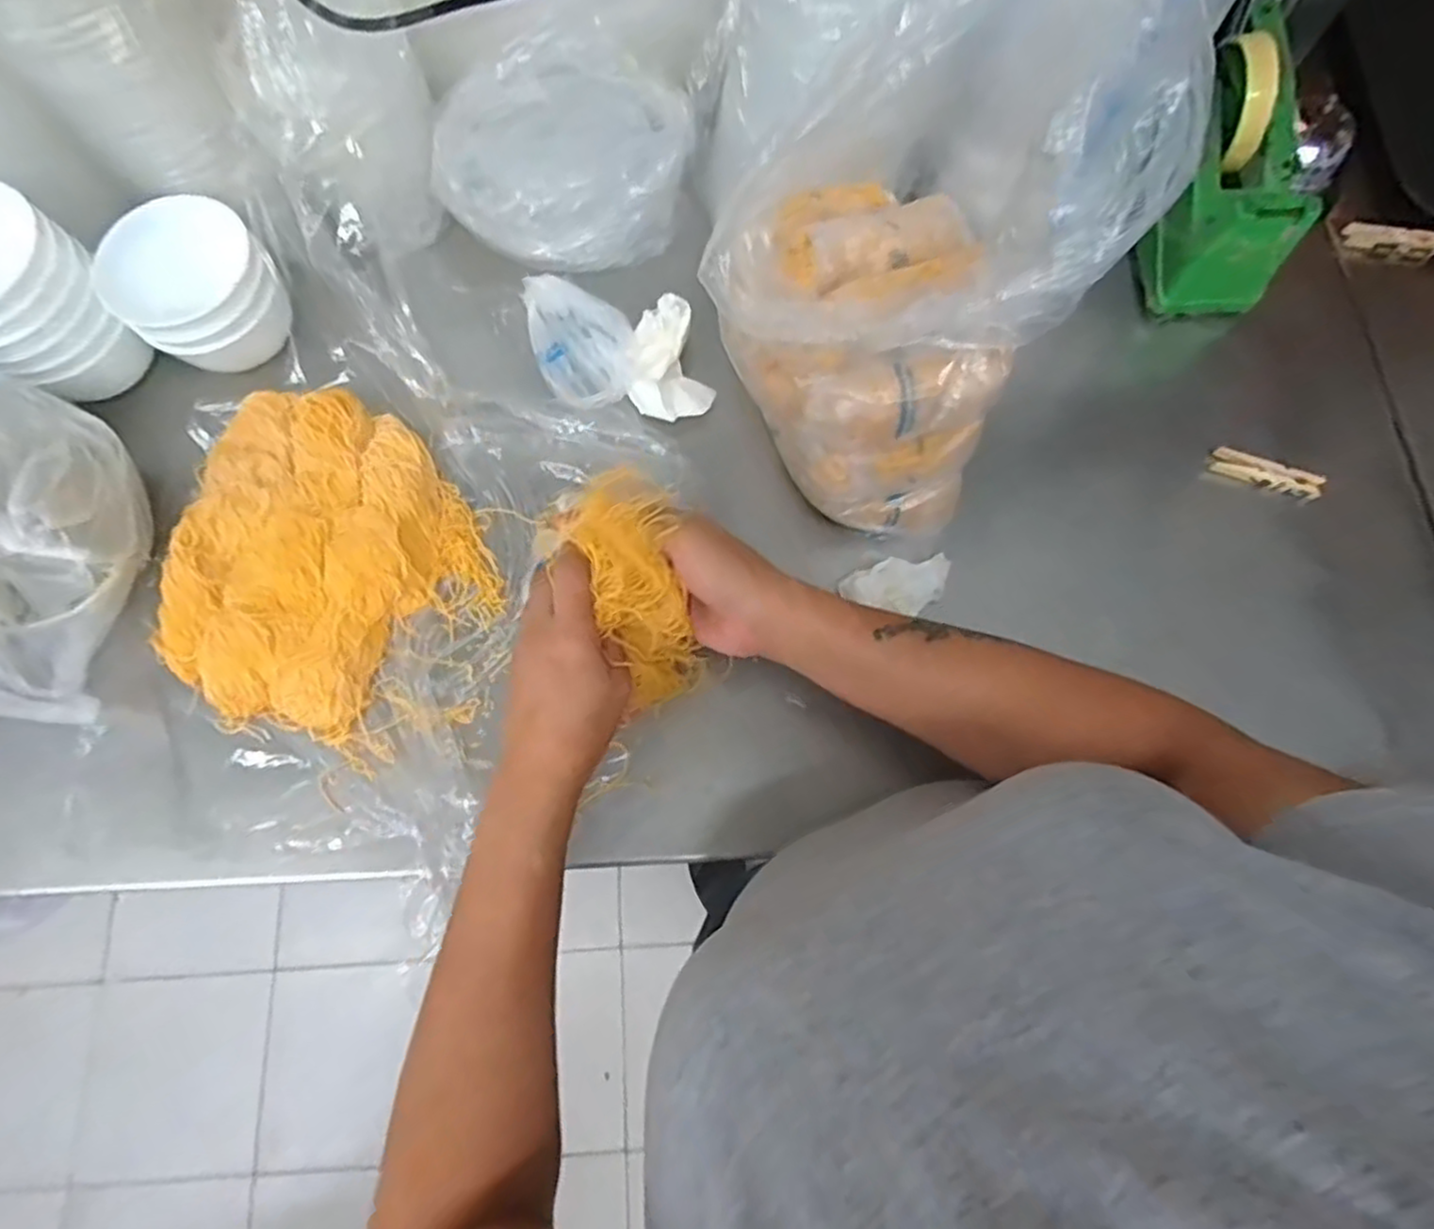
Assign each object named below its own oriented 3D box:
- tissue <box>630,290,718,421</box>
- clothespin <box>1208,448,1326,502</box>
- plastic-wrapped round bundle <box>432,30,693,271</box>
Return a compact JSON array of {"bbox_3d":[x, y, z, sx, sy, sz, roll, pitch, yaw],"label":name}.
[{"bbox_3d":[-0.040,-0.188,0.536,0.057,0.024,0.089,-17,75,-3],"label":"tissue"},{"bbox_3d":[0.393,-0.101,0.509,0.073,0.015,0.017,19,76,6],"label":"clothespin"},{"bbox_3d":[-0.110,-0.322,0.516,0.182,0.095,0.103,-7,74,0],"label":"plastic-wrapped round bundle"}]

